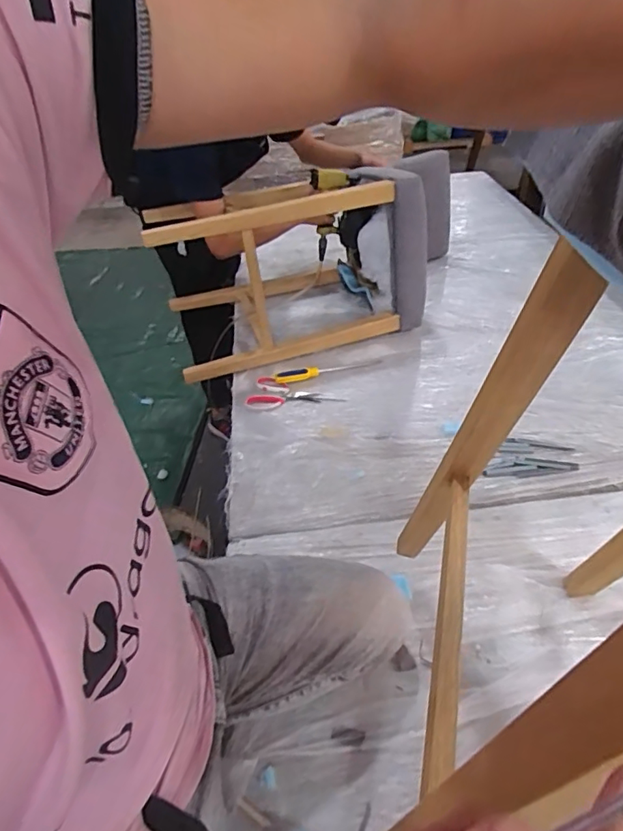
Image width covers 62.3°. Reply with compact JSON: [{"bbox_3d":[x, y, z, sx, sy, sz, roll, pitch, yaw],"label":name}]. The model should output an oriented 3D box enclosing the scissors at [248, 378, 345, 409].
[{"bbox_3d":[-0.041,-0.058,1.265,0.229,0.013,0.112,-2,41,3],"label":"scissors"}]

